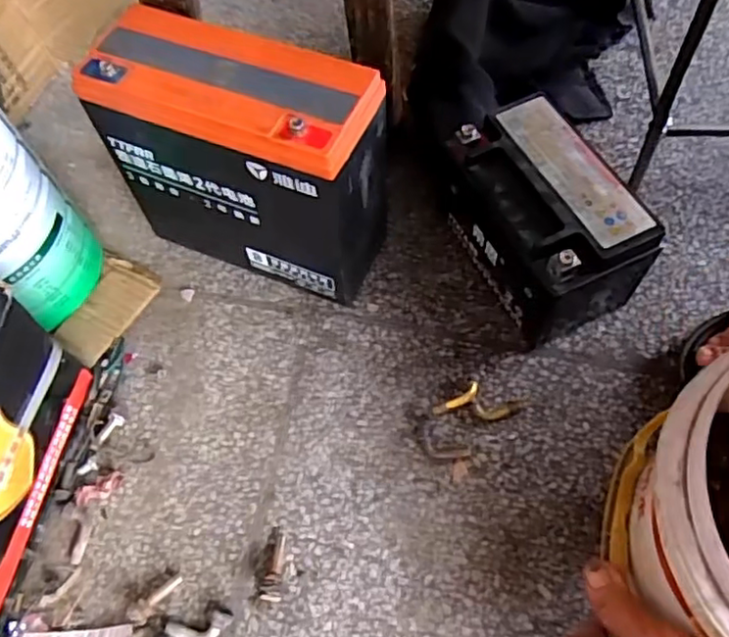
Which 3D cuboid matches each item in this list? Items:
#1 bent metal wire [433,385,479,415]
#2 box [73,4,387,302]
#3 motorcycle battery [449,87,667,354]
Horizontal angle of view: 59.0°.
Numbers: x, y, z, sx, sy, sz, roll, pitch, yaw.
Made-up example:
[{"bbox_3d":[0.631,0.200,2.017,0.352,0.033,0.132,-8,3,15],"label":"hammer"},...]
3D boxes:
[{"bbox_3d":[0.067,0.058,0.457,0.039,0.011,0.011,-28,64,-11],"label":"bent metal wire"},{"bbox_3d":[-0.080,-0.104,0.460,0.186,0.173,0.077,21,65,14],"label":"box"},{"bbox_3d":[0.132,-0.070,0.473,0.089,0.099,0.147,-24,63,-10],"label":"motorcycle battery"}]

